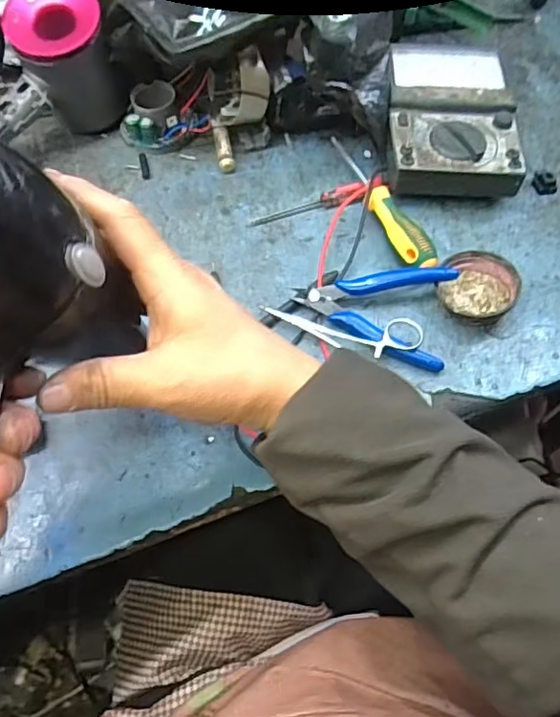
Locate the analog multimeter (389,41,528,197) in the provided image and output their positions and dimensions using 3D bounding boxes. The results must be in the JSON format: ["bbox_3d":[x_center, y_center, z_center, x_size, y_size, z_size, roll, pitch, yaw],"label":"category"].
[{"bbox_3d":[0.151,-0.216,0.521,0.108,0.052,0.182,3,62,1],"label":"analog multimeter"}]

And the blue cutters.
[{"bbox_3d":[0.071,-0.041,0.440,0.115,0.027,0.075,13,62,6],"label":"blue cutters"}]

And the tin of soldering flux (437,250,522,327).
[{"bbox_3d":[0.156,-0.055,0.450,0.057,0.023,0.059,0,62,0],"label":"tin of soldering flux"}]

